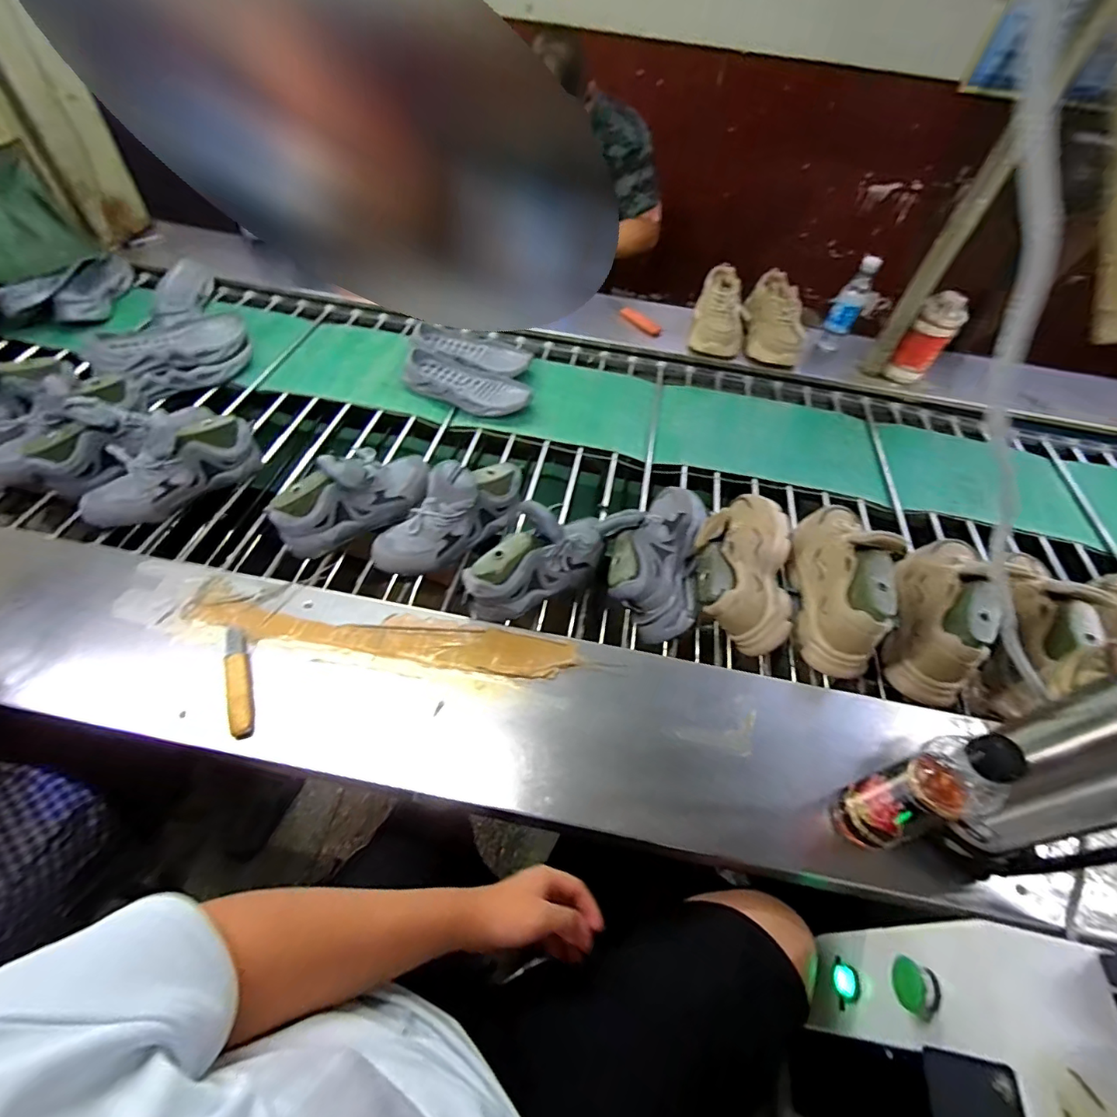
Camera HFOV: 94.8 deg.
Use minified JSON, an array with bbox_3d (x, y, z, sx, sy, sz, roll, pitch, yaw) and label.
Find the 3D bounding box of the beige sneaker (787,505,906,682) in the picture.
[{"bbox_3d":[0.431,0.019,0.795,0.094,0.162,0.294,11,53,6],"label":"beige sneaker"}]

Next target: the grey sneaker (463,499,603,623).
[{"bbox_3d":[-0.029,-0.011,0.739,0.234,0.111,0.087,-30,59,-23],"label":"grey sneaker"}]

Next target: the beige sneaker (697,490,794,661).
[{"bbox_3d":[0.292,0.003,0.816,0.147,0.105,0.266,12,53,6],"label":"beige sneaker"}]

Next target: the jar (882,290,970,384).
[{"bbox_3d":[0.829,-0.491,1.154,0.087,0.181,0.081,37,59,23],"label":"jar"}]

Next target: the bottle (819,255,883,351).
[{"bbox_3d":[0.679,-0.590,1.209,0.067,0.201,0.052,28,56,18],"label":"bottle"}]

